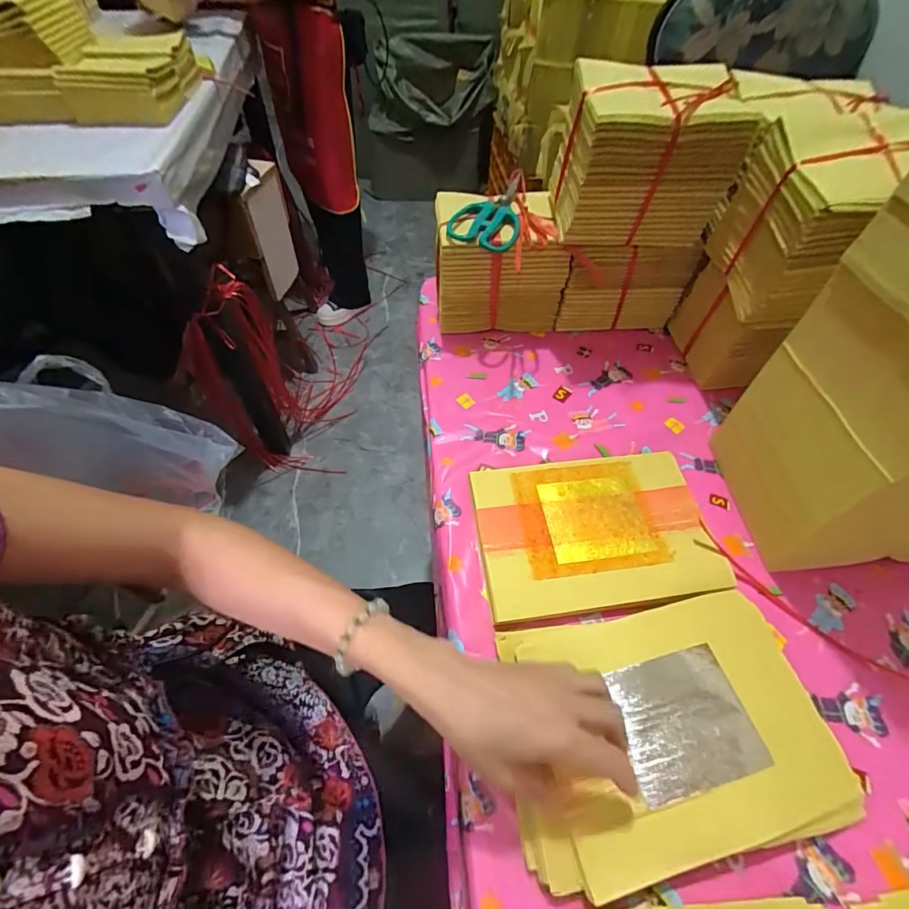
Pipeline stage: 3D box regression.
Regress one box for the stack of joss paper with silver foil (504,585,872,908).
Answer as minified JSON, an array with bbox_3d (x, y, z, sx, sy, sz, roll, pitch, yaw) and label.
[{"bbox_3d":[0.170,0.212,0.359,0.253,0.022,0.171,-7,55,-8],"label":"stack of joss paper with silver foil"}]

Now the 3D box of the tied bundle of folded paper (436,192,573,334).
[{"bbox_3d":[0.059,-0.256,0.622,0.165,0.148,0.120,1,54,-2],"label":"tied bundle of folded paper"}]

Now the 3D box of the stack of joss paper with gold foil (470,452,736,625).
[{"bbox_3d":[0.142,0.077,0.468,0.230,0.014,0.162,-5,55,-6],"label":"stack of joss paper with gold foil"}]

